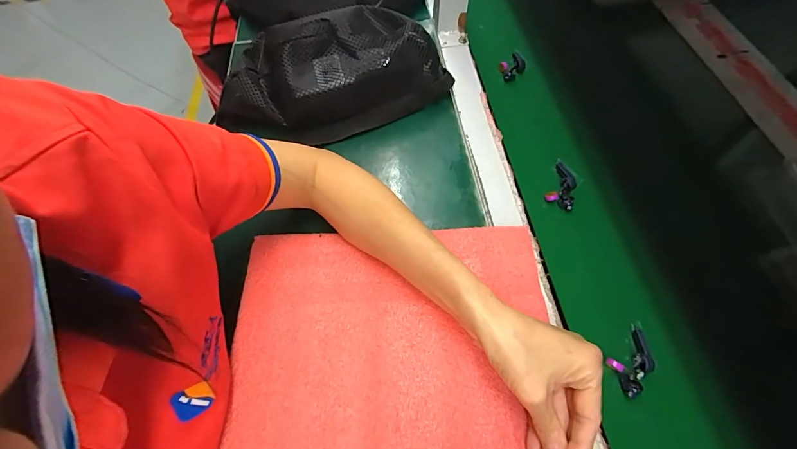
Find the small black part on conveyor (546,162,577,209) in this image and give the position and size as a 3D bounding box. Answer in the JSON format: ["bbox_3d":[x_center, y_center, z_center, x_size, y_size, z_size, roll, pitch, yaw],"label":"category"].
[{"bbox_3d":[0.173,-0.041,0.378,0.027,0.008,0.049,23,63,14],"label":"small black part on conveyor"}]

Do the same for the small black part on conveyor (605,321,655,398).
[{"bbox_3d":[0.191,0.109,0.291,0.056,0.010,0.030,-38,66,-18],"label":"small black part on conveyor"}]

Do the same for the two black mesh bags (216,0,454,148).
[{"bbox_3d":[-0.081,-0.256,0.466,0.282,0.080,0.307,-10,60,-4],"label":"two black mesh bags"}]

